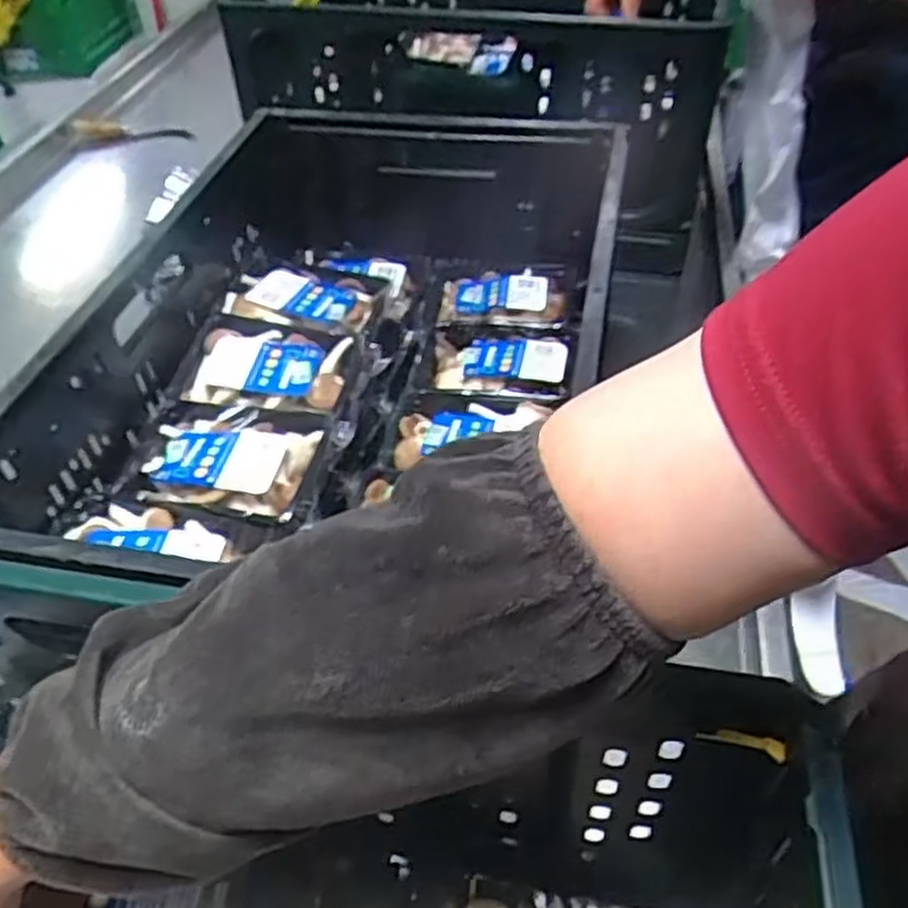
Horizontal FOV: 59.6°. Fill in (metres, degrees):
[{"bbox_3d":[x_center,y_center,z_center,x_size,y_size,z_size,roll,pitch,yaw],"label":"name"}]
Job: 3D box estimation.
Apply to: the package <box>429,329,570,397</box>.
[{"bbox_3d":[0.043,-0.089,0.832,0.147,0.034,0.105,8,44,11],"label":"package"}]

